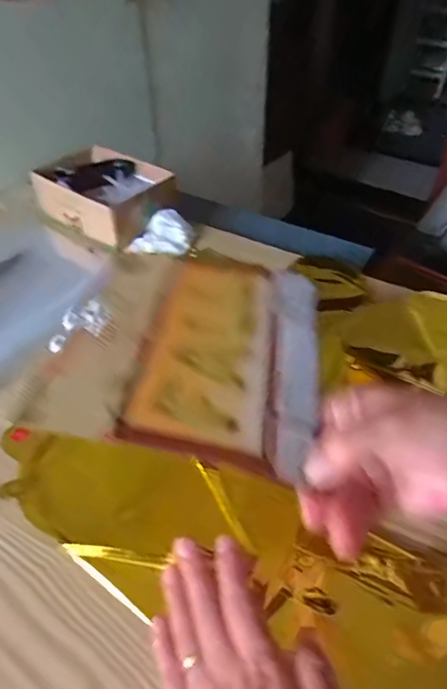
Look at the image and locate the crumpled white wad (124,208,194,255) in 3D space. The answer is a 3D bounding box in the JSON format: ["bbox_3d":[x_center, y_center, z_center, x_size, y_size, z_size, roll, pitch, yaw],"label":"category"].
[{"bbox_3d":[-0.083,-0.153,0.608,0.080,0.030,0.065,1,45,3],"label":"crumpled white wad"}]

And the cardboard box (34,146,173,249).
[{"bbox_3d":[-0.167,-0.218,0.655,0.173,0.066,0.135,29,52,28],"label":"cardboard box"}]

